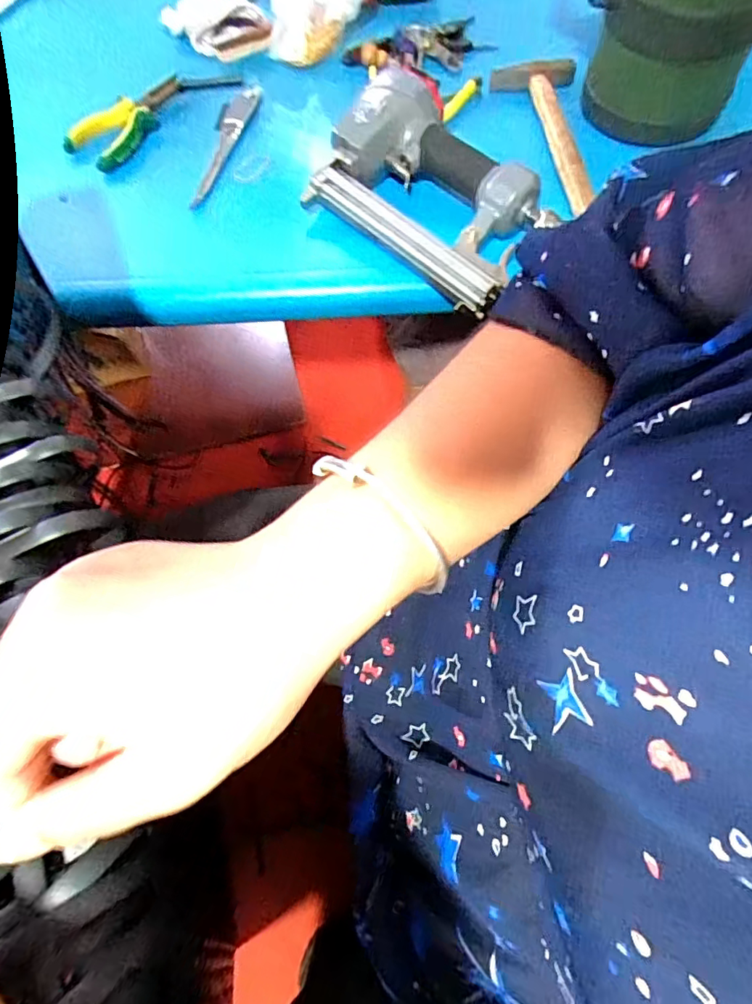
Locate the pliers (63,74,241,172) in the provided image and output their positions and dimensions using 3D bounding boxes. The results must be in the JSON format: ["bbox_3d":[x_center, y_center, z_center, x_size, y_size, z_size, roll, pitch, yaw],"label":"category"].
[{"bbox_3d":[-0.249,-0.438,0.554,0.067,0.022,0.198,34,72,14],"label":"pliers"}]

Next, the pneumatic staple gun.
[{"bbox_3d":[0.052,-0.289,0.465,0.229,0.067,0.149,40,73,16],"label":"pneumatic staple gun"}]

